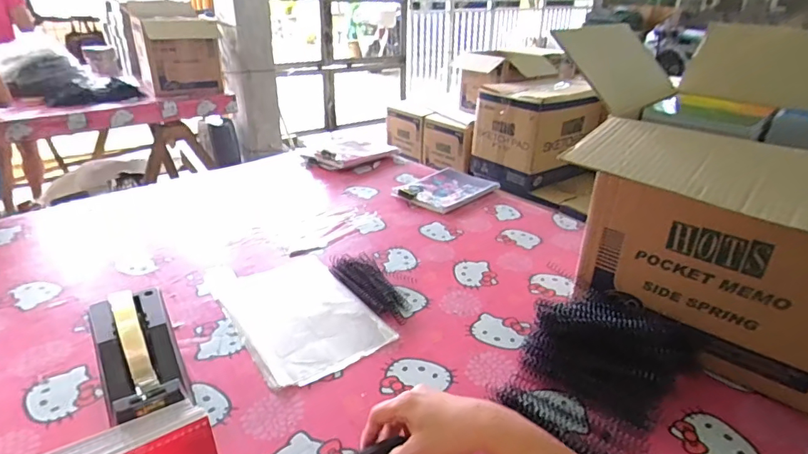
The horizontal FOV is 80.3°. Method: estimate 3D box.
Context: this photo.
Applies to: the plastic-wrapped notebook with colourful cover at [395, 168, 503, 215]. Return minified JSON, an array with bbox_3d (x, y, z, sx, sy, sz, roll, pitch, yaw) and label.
[{"bbox_3d":[0.107,-0.094,1.146,0.161,0.016,0.241,25,35,37],"label":"plastic-wrapped notebook with colourful cover"}]

